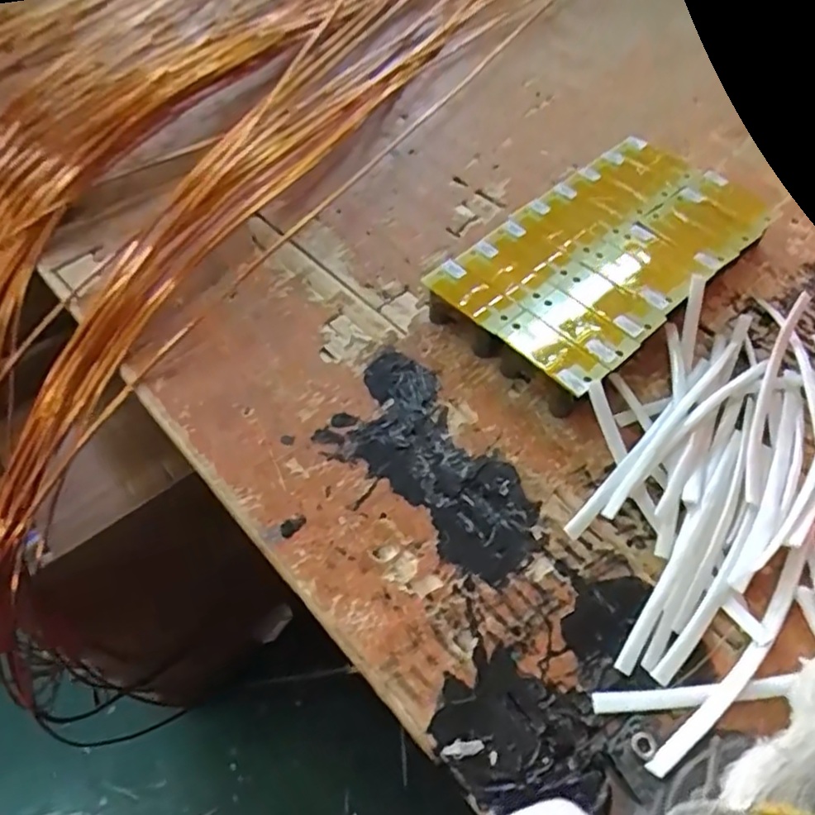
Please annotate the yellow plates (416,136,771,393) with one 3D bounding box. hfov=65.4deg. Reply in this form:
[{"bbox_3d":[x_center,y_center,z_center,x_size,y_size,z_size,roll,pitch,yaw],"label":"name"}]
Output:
[{"bbox_3d":[0.151,-0.122,0.475,0.253,0.010,0.139,-39,63,-23],"label":"yellow plates"}]

